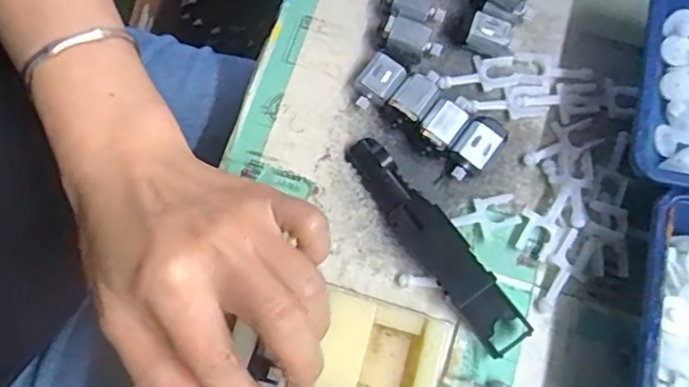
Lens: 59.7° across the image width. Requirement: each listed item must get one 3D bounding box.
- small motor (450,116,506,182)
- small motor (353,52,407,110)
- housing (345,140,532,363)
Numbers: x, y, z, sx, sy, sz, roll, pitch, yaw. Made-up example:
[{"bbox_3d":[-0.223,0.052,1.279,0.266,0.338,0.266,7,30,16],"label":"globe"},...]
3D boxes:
[{"bbox_3d":[0.064,-0.021,0.295,0.019,0.017,0.030,40,76,9],"label":"small motor"},{"bbox_3d":[0.016,-0.054,0.304,0.019,0.017,0.026,38,76,9],"label":"small motor"},{"bbox_3d":[0.041,0.022,0.283,0.021,0.015,0.118,-34,77,-11],"label":"housing"}]

